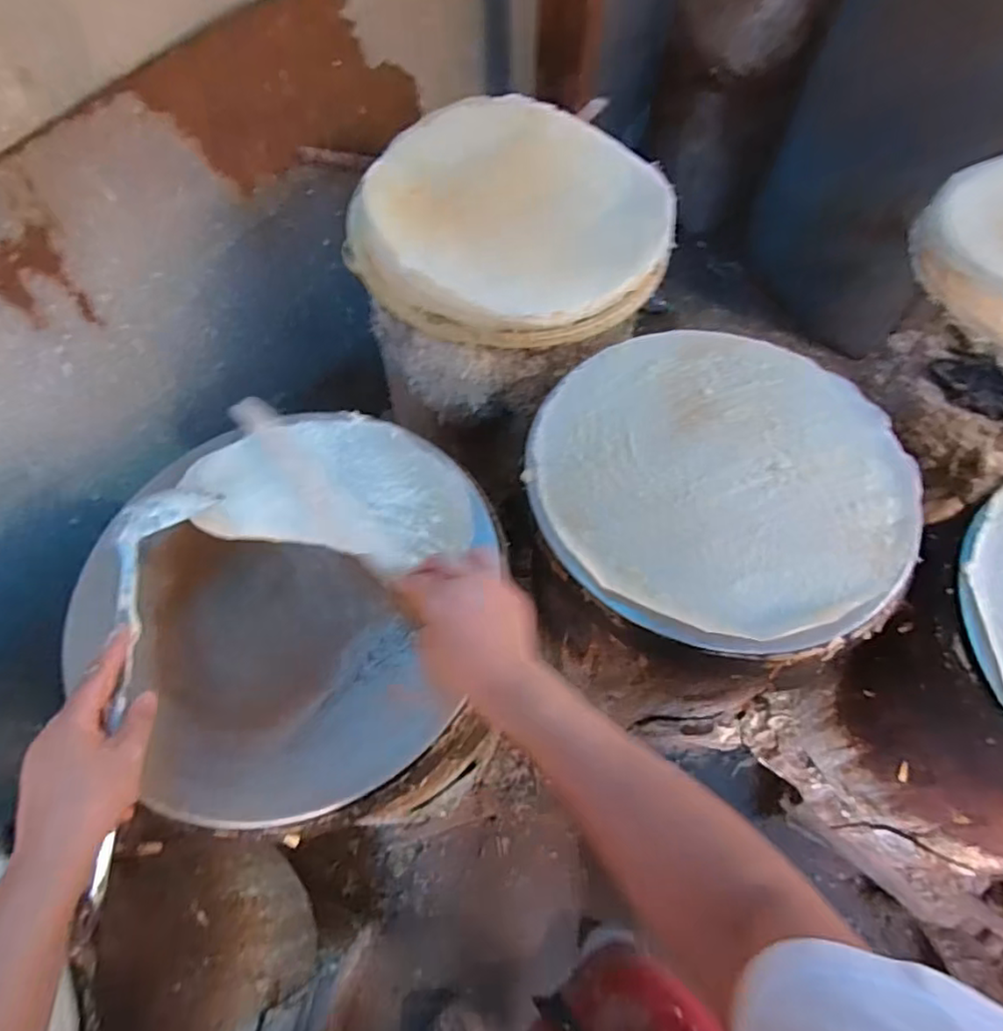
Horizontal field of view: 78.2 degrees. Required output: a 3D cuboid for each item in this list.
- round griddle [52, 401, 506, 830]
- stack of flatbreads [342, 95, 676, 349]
[{"bbox_3d":[-0.193,0.060,0.540,0.334,0.032,0.355,0,60,0],"label":"round griddle"},{"bbox_3d":[0.014,-0.367,0.768,0.351,0.082,0.350,39,67,20],"label":"stack of flatbreads"}]

